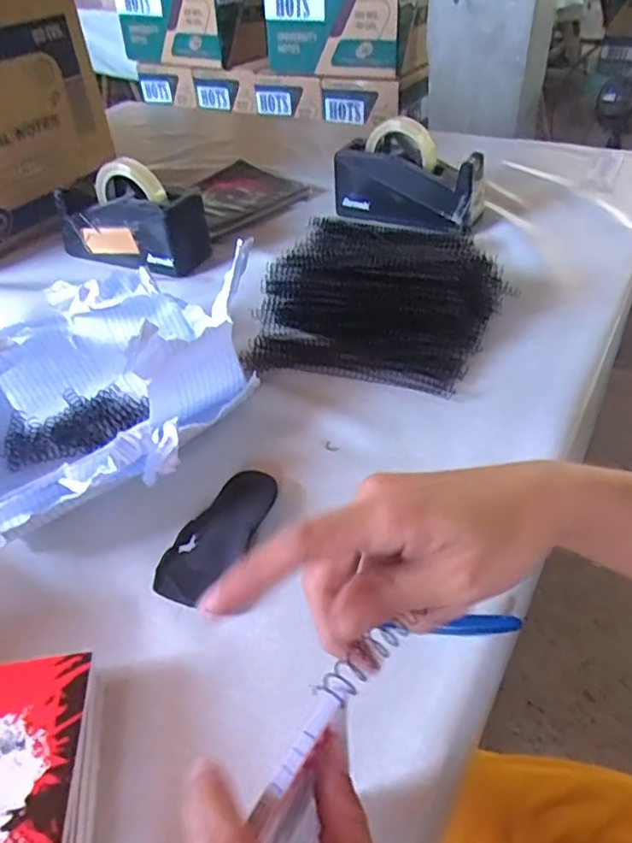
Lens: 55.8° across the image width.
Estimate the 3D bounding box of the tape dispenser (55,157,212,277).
[{"bbox_3d":[-0.245,-0.273,0.785,0.194,0.117,0.083,16,46,21],"label":"tape dispenser"}]

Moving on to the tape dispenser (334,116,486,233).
[{"bbox_3d":[0.136,-0.344,0.841,0.202,0.126,0.100,21,48,25],"label":"tape dispenser"}]

